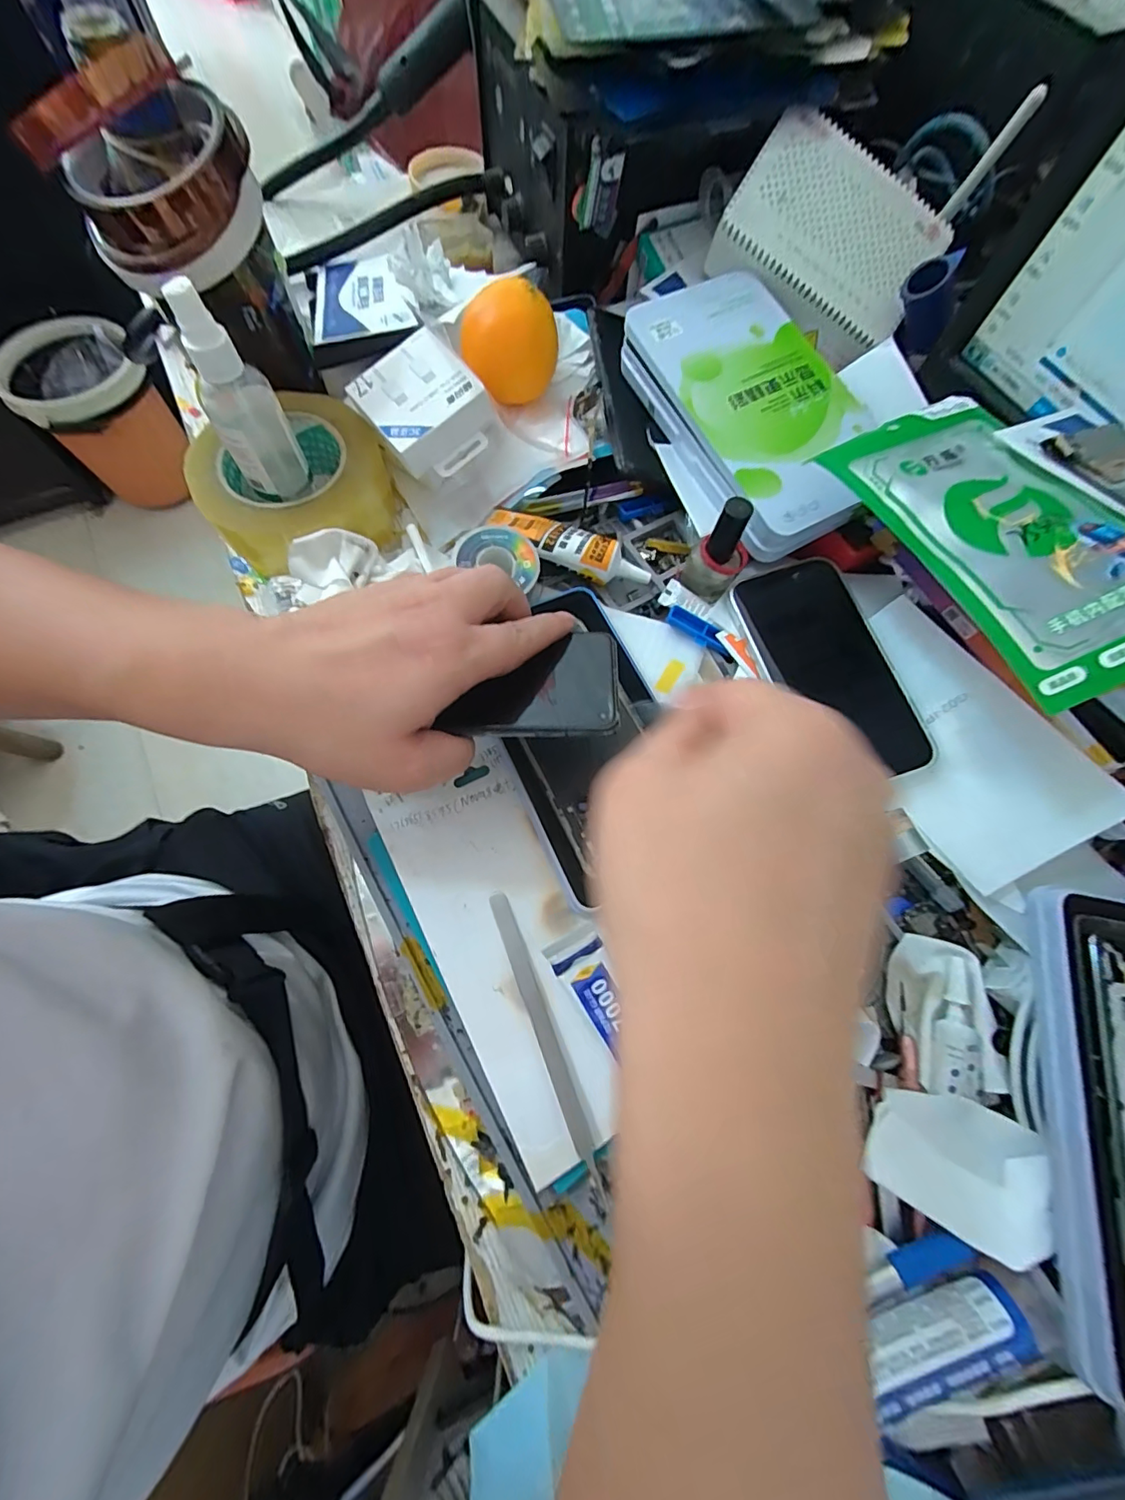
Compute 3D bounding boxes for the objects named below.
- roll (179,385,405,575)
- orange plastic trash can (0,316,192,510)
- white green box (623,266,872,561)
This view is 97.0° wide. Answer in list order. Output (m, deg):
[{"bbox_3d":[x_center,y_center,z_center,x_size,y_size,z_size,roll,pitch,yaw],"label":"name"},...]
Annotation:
[{"bbox_3d":[-0.180,-0.175,0.339,0.116,0.056,0.120,1,71,-2],"label":"roll"},{"bbox_3d":[-0.939,-0.689,1.042,0.246,0.226,0.246,-41,77,-14],"label":"orange plastic trash can"},{"bbox_3d":[0.125,-0.224,0.327,0.114,0.038,0.191,-26,74,-10],"label":"white green box"}]

